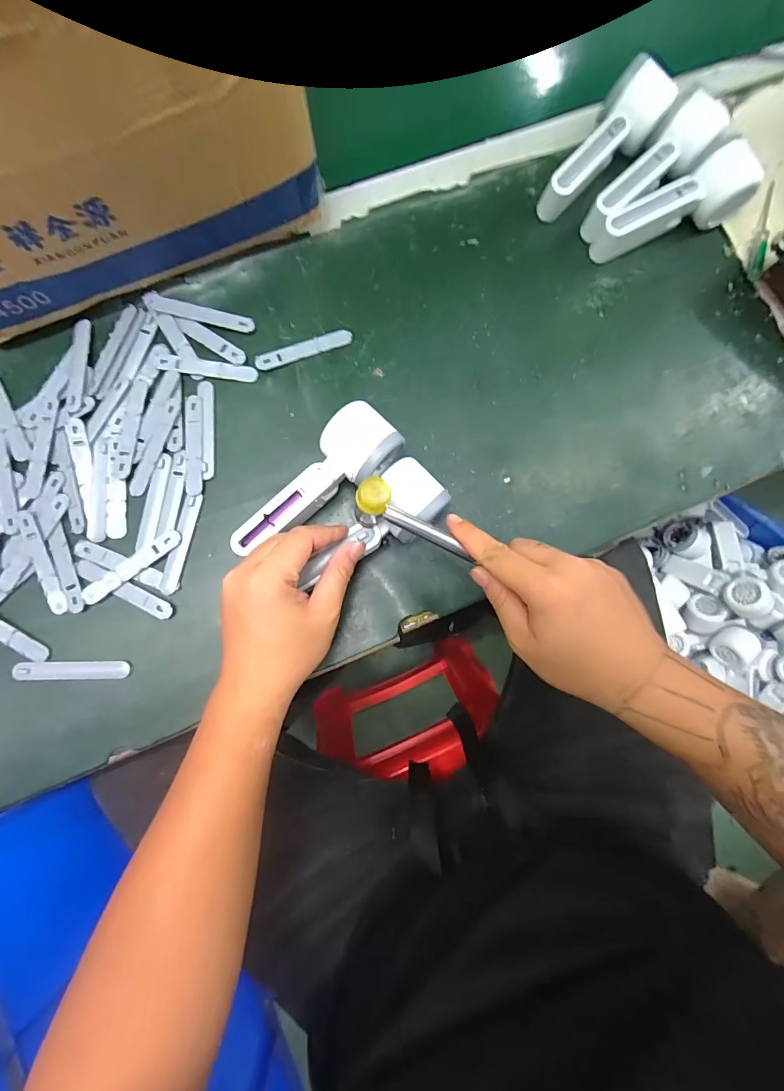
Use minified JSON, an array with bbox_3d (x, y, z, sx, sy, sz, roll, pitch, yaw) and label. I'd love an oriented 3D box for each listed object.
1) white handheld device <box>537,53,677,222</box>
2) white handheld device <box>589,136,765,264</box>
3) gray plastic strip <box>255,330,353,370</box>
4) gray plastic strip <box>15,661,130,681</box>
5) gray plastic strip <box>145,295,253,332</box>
[{"bbox_3d":[0.213,-0.396,0.431,0.055,0.061,0.158,36,82,2],"label":"white handheld device"},{"bbox_3d":[0.286,-0.338,0.431,0.165,0.059,0.057,-29,85,-6],"label":"white handheld device"},{"bbox_3d":[-0.085,-0.191,0.416,0.095,0.006,0.015,-21,84,-6],"label":"gray plastic strip"},{"bbox_3d":[-0.272,0.107,0.364,0.092,0.007,0.015,0,82,-3],"label":"gray plastic strip"},{"bbox_3d":[-0.184,-0.225,0.414,0.100,0.005,0.017,11,82,-1],"label":"gray plastic strip"}]

